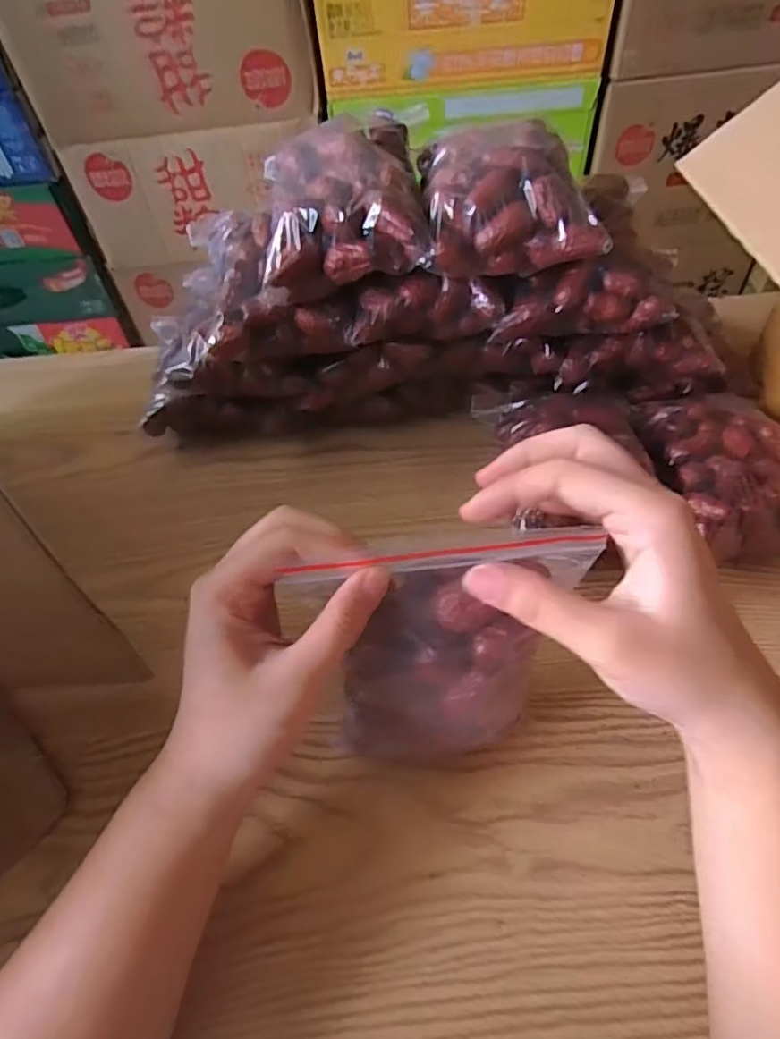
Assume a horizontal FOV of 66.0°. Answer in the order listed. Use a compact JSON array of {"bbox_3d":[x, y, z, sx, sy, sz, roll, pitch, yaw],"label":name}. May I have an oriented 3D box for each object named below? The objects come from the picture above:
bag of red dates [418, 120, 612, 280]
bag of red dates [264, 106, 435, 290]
[{"bbox_3d":[0.077,-0.210,0.392,0.107,0.060,0.107,-2,52,4],"label":"bag of red dates"},{"bbox_3d":[-0.030,-0.216,0.409,0.109,0.061,0.138,-3,52,2],"label":"bag of red dates"}]

